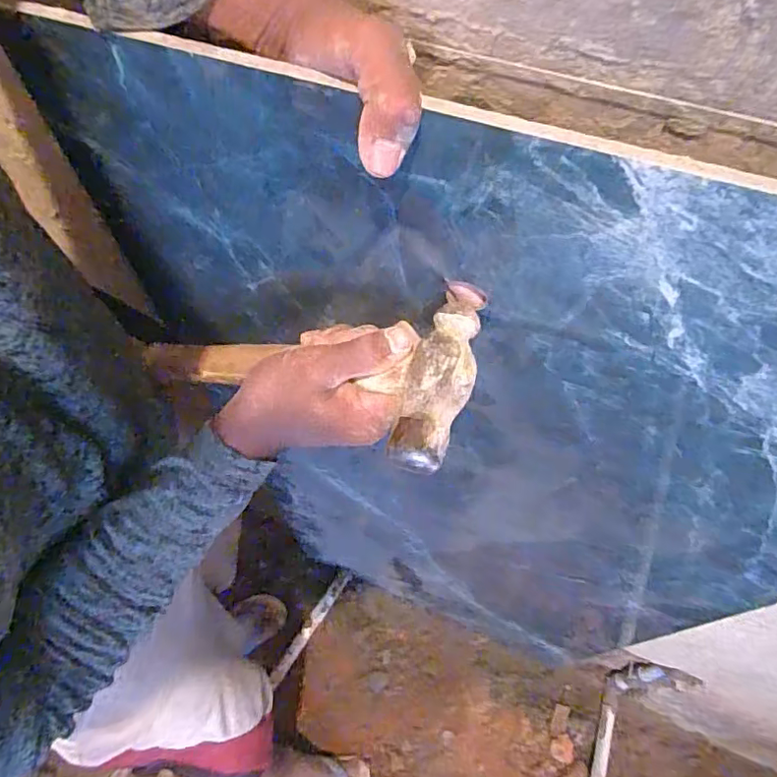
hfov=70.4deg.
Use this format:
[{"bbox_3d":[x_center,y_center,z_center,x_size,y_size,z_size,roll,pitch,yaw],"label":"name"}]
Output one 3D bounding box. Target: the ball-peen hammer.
[{"bbox_3d":[-0.079,-0.023,0.388,0.305,0.032,0.108,8,53,38],"label":"ball-peen hammer"}]

